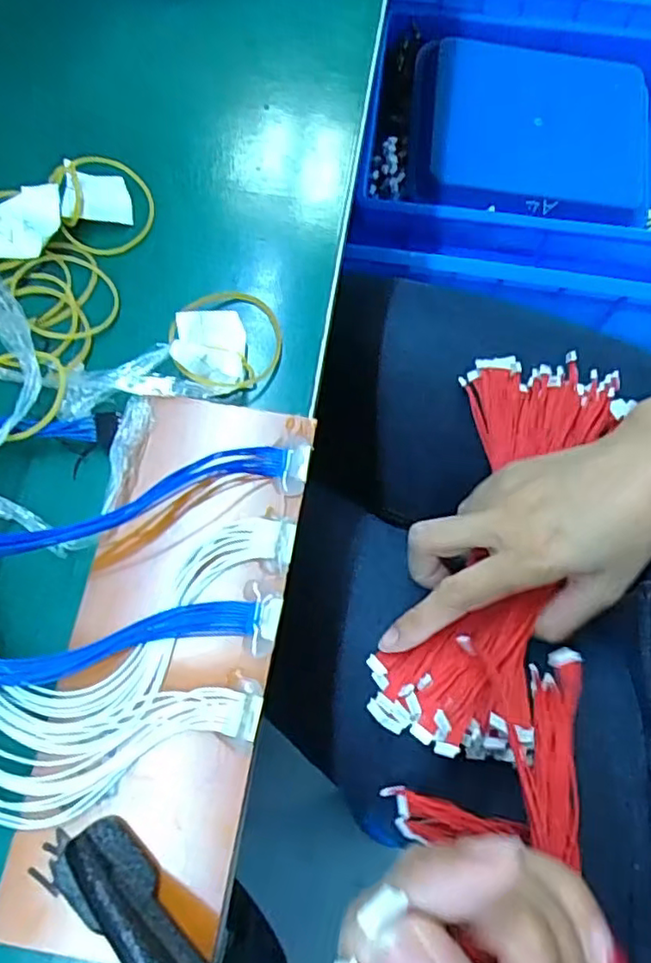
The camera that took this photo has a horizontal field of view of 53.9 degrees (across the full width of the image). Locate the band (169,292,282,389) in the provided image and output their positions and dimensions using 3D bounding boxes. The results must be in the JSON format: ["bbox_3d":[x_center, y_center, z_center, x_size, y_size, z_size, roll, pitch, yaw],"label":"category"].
[{"bbox_3d":[-0.042,-0.061,0.275,0.048,0.006,0.049,2,66,-17],"label":"band"}]

